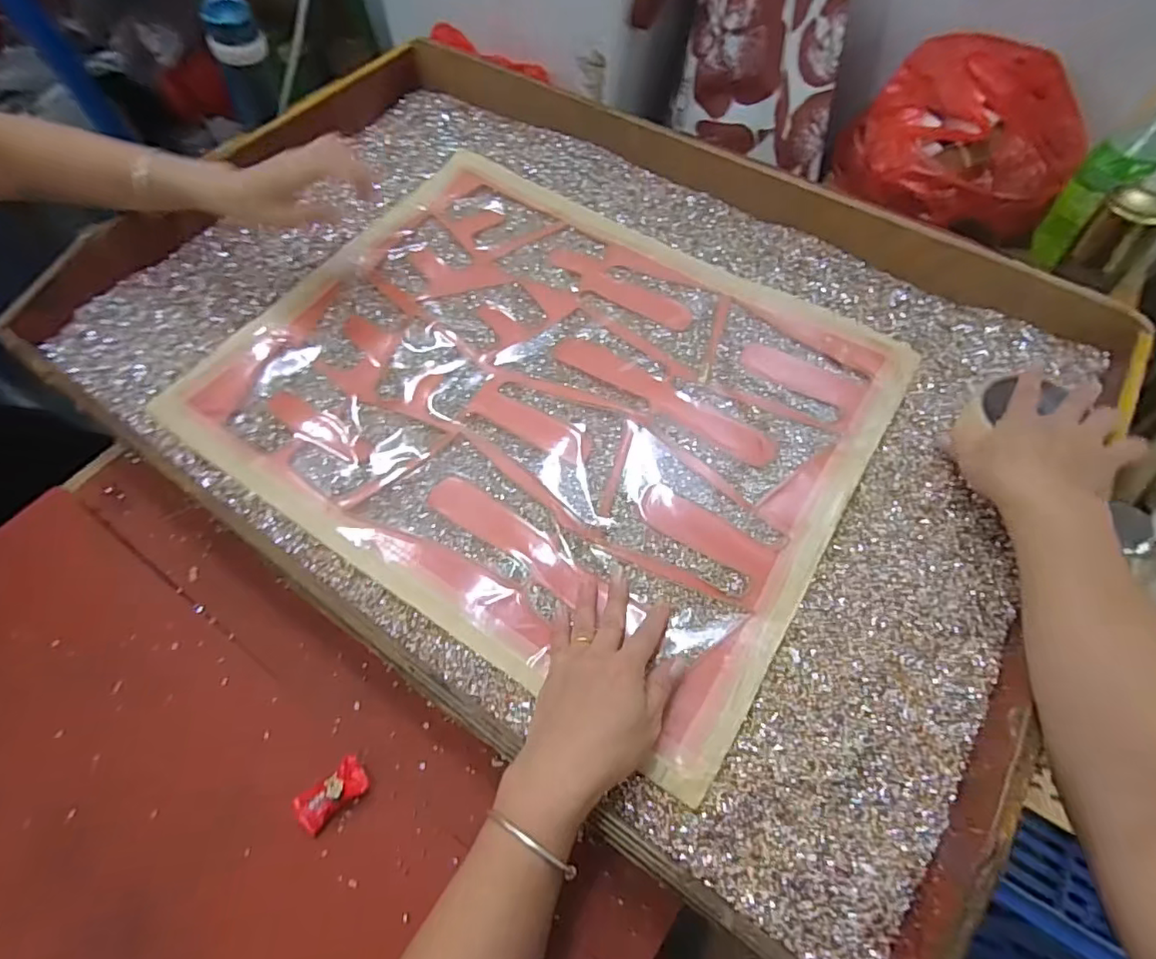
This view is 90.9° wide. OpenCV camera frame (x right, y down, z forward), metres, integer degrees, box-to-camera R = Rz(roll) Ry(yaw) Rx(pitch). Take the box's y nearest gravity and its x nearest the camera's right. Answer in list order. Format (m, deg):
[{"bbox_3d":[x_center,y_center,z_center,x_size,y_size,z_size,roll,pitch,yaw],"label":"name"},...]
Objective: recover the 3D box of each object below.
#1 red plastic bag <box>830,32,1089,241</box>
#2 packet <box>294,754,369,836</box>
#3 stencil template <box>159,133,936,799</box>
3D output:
[{"bbox_3d":[0.513,-0.445,0.762,0.275,0.151,0.225,15,62,8],"label":"red plastic bag"},{"bbox_3d":[-0.168,0.214,0.387,0.048,0.017,0.027,-39,70,-17],"label":"packet"},{"bbox_3d":[-0.034,-0.091,0.545,0.573,0.012,0.446,30,65,16],"label":"stencil template"}]

